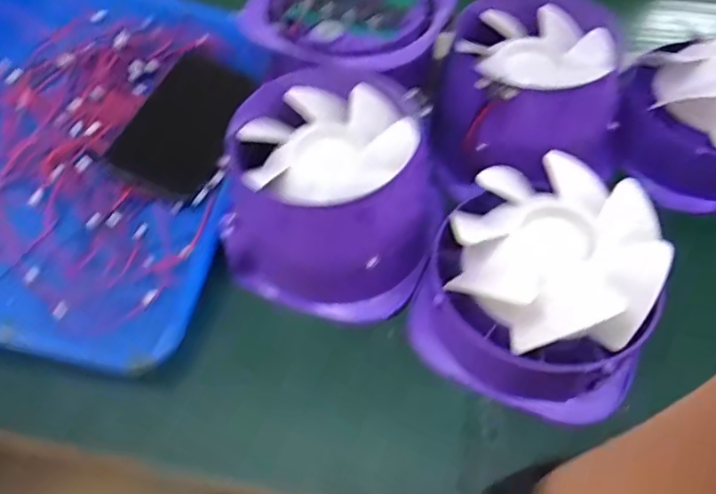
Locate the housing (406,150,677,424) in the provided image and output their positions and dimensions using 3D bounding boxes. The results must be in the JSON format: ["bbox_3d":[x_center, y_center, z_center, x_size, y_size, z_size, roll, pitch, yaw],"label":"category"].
[{"bbox_3d":[0.101,0.019,0.328,0.120,0.082,0.126,19,56,15],"label":"housing"}]

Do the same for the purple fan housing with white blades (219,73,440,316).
[{"bbox_3d":[-0.014,-0.034,0.363,0.128,0.094,0.130,14,55,12],"label":"purple fan housing with white blades"}]

